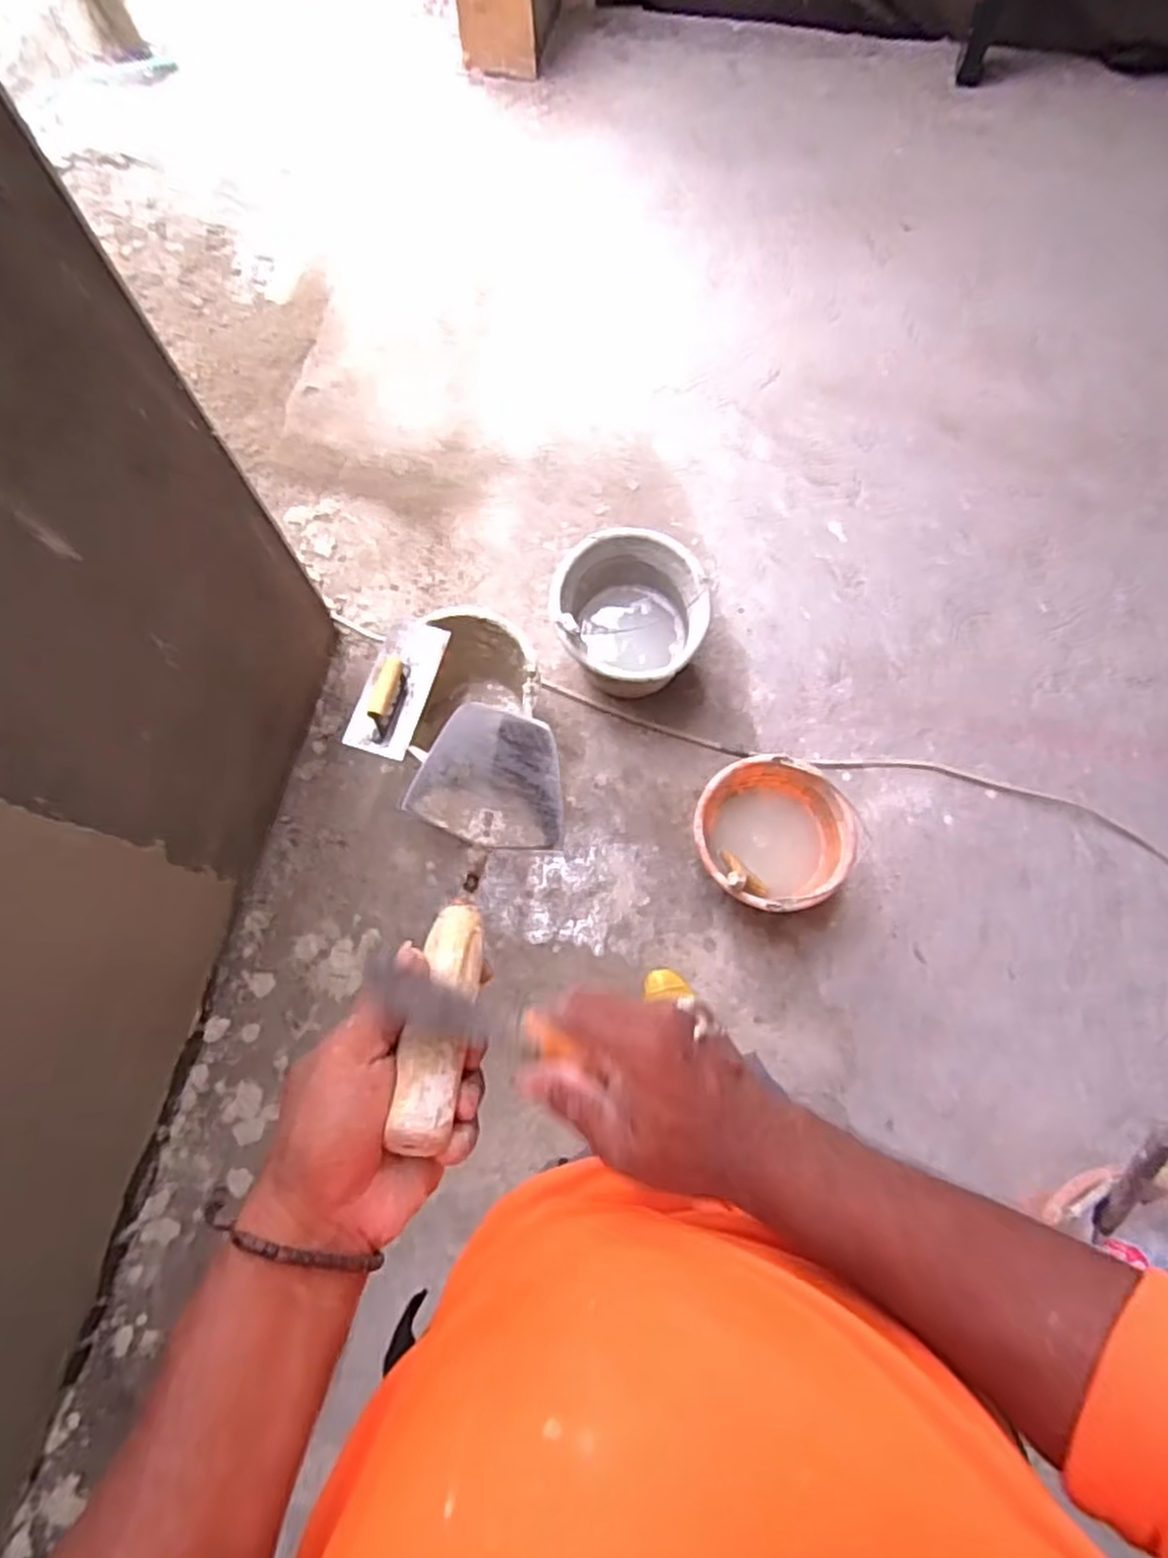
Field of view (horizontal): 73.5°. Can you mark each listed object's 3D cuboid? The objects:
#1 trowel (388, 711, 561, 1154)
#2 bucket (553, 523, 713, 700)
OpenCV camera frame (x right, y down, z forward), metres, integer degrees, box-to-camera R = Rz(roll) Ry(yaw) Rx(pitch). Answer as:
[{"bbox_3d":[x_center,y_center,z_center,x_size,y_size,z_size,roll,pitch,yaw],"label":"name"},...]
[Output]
[{"bbox_3d":[-0.059,0.053,0.432,0.083,0.039,0.278,3,49,2],"label":"trowel"},{"bbox_3d":[0.082,-0.285,1.434,0.263,0.196,0.254,0,71,1],"label":"bucket"}]

